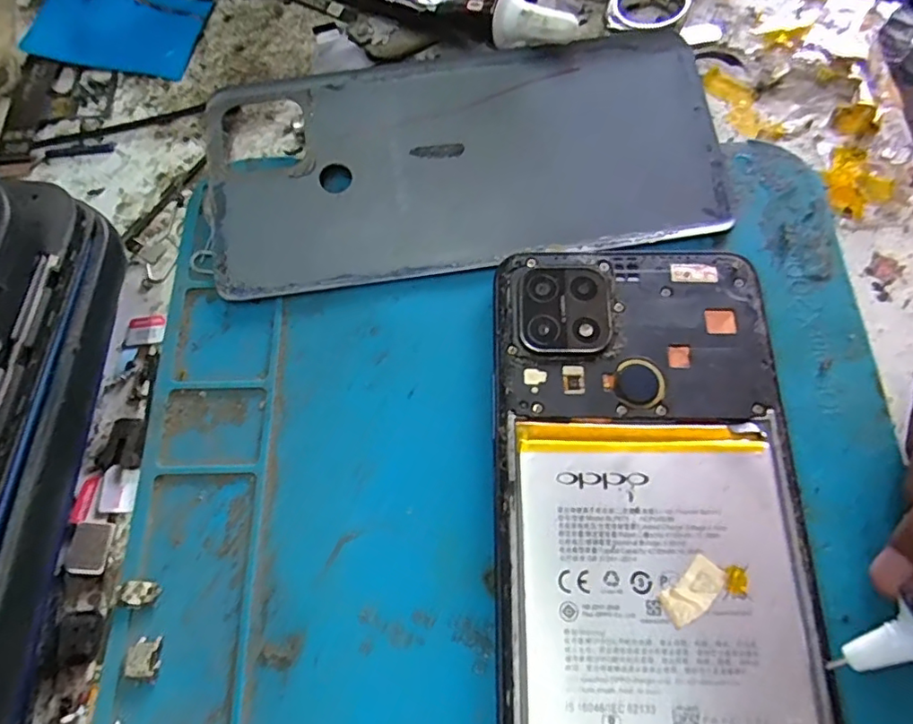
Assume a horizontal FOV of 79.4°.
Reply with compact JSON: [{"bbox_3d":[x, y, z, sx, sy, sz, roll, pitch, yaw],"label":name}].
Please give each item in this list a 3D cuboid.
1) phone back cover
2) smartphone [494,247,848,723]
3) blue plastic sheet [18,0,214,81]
[{"bbox_3d":[0.002,-0.064,0.173,0.156,0.005,0.075,-7,79,-2],"label":"phone back cover"},{"bbox_3d":[0.047,0.045,0.133,0.073,0.010,0.157,0,70,3],"label":"smartphone"},{"bbox_3d":[-0.124,-0.123,0.201,0.058,0.004,0.037,10,77,1],"label":"blue plastic sheet"}]

